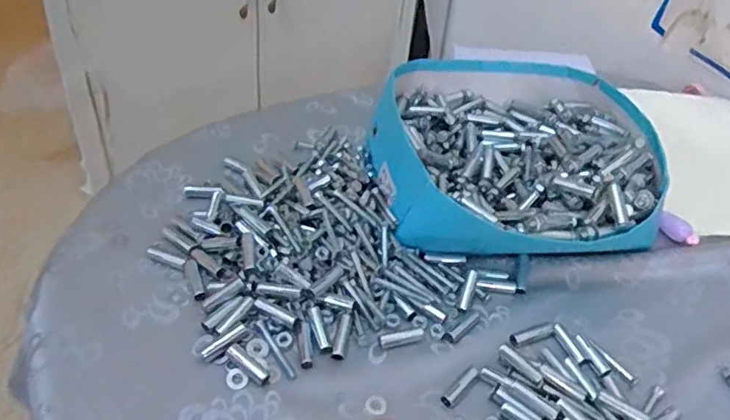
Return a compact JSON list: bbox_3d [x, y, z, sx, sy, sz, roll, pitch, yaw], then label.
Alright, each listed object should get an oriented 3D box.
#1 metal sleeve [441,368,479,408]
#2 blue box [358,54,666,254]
[{"bbox_3d":[0.076,0.141,0.464,0.010,0.009,0.039,36,51,26],"label":"metal sleeve"},{"bbox_3d":[0.152,-0.058,0.619,0.282,0.081,0.281,5,44,-2],"label":"blue box"}]

